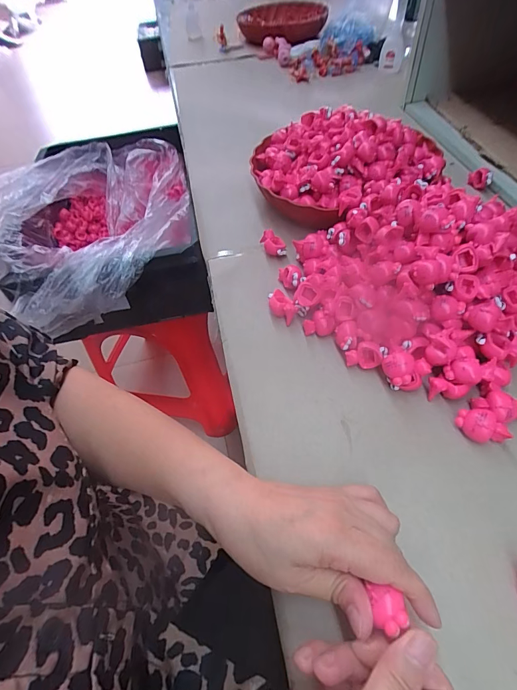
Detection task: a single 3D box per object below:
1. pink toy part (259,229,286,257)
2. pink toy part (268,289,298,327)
[{"bbox_3d":[0.017,-0.122,0.449,0.015,0.020,0.037,-35,58,-19],"label":"pink toy part"},{"bbox_3d":[0.025,-0.039,0.386,0.019,0.020,0.035,-36,58,-20],"label":"pink toy part"}]

